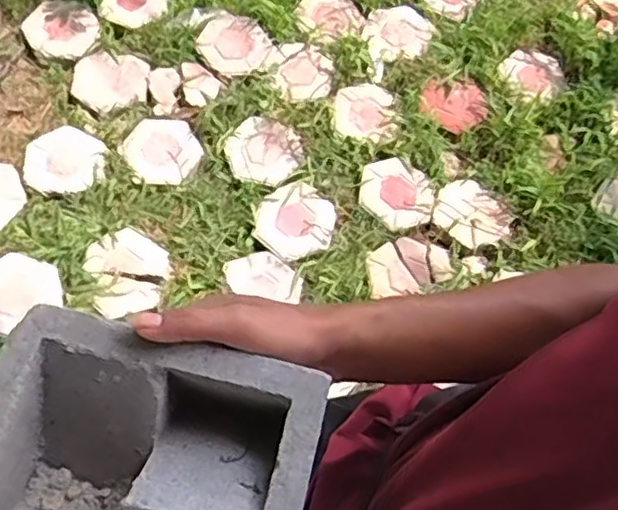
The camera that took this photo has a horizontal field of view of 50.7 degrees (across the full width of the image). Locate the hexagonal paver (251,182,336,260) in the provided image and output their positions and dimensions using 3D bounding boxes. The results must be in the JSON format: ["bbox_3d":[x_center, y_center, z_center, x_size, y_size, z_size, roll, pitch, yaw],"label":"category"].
[{"bbox_3d":[-0.032,-0.088,1.657,0.189,0.029,0.191,37,70,12],"label":"hexagonal paver"}]

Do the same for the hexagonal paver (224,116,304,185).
[{"bbox_3d":[-0.118,-0.276,1.730,0.189,0.031,0.181,33,69,10],"label":"hexagonal paver"}]

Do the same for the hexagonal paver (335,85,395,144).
[{"bbox_3d":[0.155,-0.400,1.813,0.158,0.018,0.172,7,67,0],"label":"hexagonal paver"}]

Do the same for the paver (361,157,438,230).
[{"bbox_3d":[0.235,-0.165,1.719,0.198,0.031,0.176,30,69,9],"label":"paver"}]

